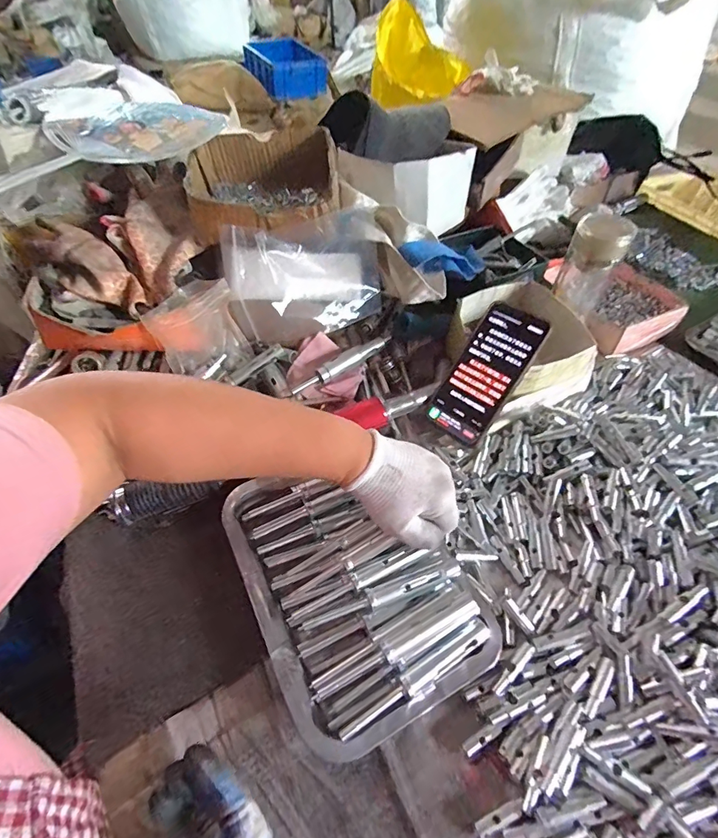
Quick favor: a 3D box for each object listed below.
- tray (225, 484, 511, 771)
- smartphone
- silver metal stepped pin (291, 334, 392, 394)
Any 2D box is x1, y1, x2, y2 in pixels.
[{"bbox_3d":[-0.008,0.141,0.392,0.176,0.032,0.242,-26,57,-13],"label":"tray"},{"bbox_3d":[0.143,-0.053,0.485,0.074,0.009,0.160,33,96,25],"label":"smartphone"},{"bbox_3d":[-0.019,-0.072,0.542,0.148,0.023,0.018,-30,57,-23],"label":"silver metal stepped pin"}]

